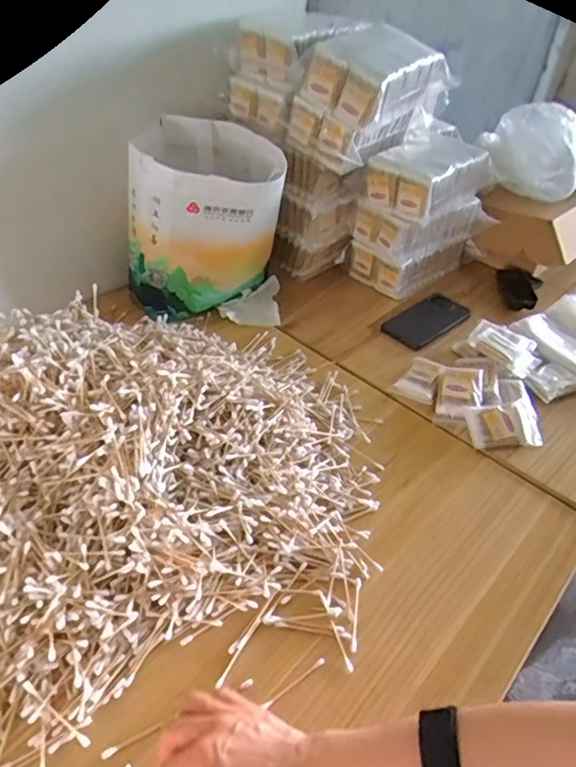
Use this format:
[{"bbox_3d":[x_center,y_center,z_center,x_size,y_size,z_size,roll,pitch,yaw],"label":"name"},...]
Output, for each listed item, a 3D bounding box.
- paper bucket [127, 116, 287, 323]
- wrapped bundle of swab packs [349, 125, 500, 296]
[{"bbox_3d":[-0.139,-0.262,0.887,0.234,0.250,0.181,-3,45,-10],"label":"paper bucket"},{"bbox_3d":[0.250,-0.307,1.001,0.241,0.236,0.168,-31,55,-32],"label":"wrapped bundle of swab packs"}]

